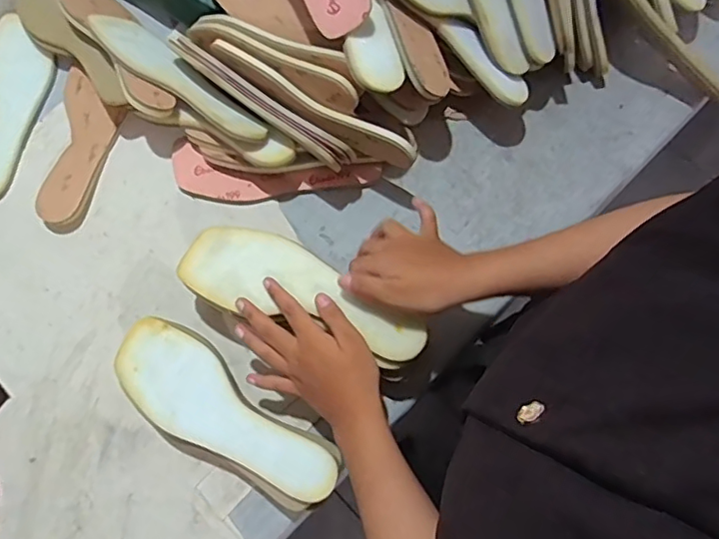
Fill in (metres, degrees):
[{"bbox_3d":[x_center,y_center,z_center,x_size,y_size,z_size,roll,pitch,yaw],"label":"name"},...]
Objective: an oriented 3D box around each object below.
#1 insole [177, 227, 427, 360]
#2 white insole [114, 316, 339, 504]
[{"bbox_3d":[-0.053,0.020,0.527,0.238,0.013,0.079,22,79,8],"label":"insole"},{"bbox_3d":[-0.128,0.136,0.541,0.240,0.014,0.084,30,80,8],"label":"white insole"}]

